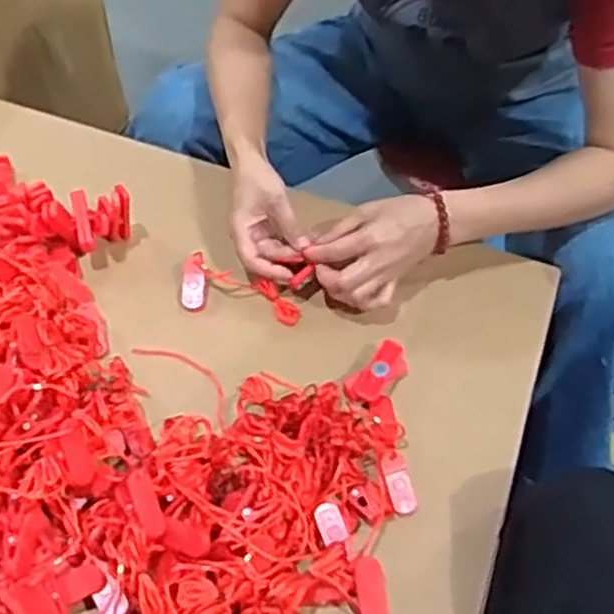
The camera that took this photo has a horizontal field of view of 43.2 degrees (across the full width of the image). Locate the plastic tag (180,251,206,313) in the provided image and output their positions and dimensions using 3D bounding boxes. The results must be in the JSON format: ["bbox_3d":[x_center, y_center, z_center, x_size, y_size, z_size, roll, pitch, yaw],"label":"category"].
[{"bbox_3d":[-0.103,-0.023,0.703,0.021,0.007,0.054,2,85,-1],"label":"plastic tag"}]

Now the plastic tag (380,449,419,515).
[{"bbox_3d":[0.072,0.139,0.613,0.021,0.007,0.050,-15,80,-11],"label":"plastic tag"}]

